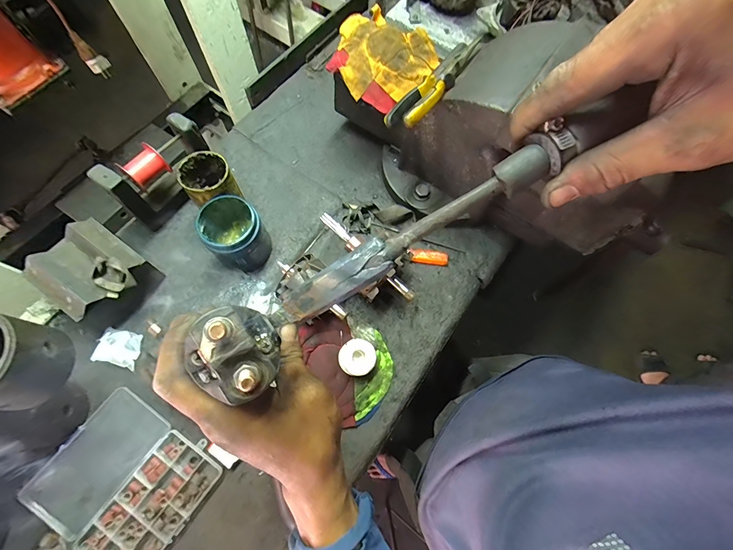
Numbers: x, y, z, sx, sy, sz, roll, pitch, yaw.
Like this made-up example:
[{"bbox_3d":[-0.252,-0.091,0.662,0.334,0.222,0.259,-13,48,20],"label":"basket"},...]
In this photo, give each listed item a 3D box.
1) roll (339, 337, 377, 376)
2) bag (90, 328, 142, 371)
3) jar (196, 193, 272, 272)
[{"bbox_3d":[-0.014,0.128,0.523,0.052,0.031,0.053,1,70,-2],"label":"roll"},{"bbox_3d":[-0.382,0.112,0.524,0.068,0.014,0.052,12,70,2],"label":"bag"},{"bbox_3d":[-0.215,-0.066,0.552,0.103,0.104,0.085,38,73,11],"label":"jar"}]

